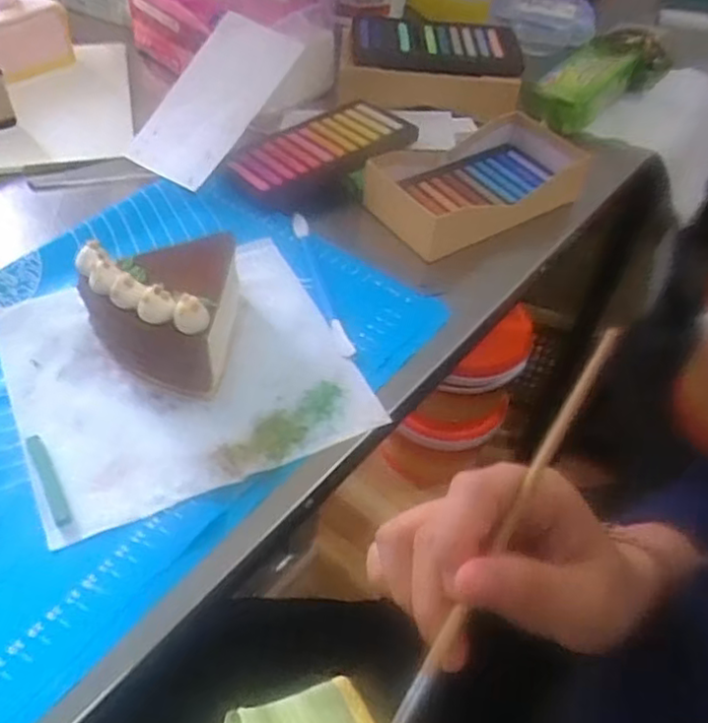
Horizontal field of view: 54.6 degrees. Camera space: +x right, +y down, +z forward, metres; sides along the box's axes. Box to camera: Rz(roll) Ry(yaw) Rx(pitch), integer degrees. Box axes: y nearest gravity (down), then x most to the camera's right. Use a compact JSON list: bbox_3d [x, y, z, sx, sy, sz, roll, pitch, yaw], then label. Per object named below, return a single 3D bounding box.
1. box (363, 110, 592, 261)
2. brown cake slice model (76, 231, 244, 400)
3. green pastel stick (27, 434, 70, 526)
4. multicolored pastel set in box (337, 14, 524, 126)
[{"bbox_3d":[0.105,-0.150,0.550,0.197,0.037,0.096,-24,55,-25],"label":"box"},{"bbox_3d":[-0.113,-0.033,0.406,0.086,0.067,0.093,2,48,-5],"label":"brown cake slice model"},{"bbox_3d":[-0.161,0.061,0.361,0.007,0.006,0.057,-21,54,-23],"label":"green pastel stick"},{"bbox_3d":[0.072,-0.277,0.640,0.181,0.052,0.099,-6,49,-11],"label":"multicolored pastel set in box"}]

